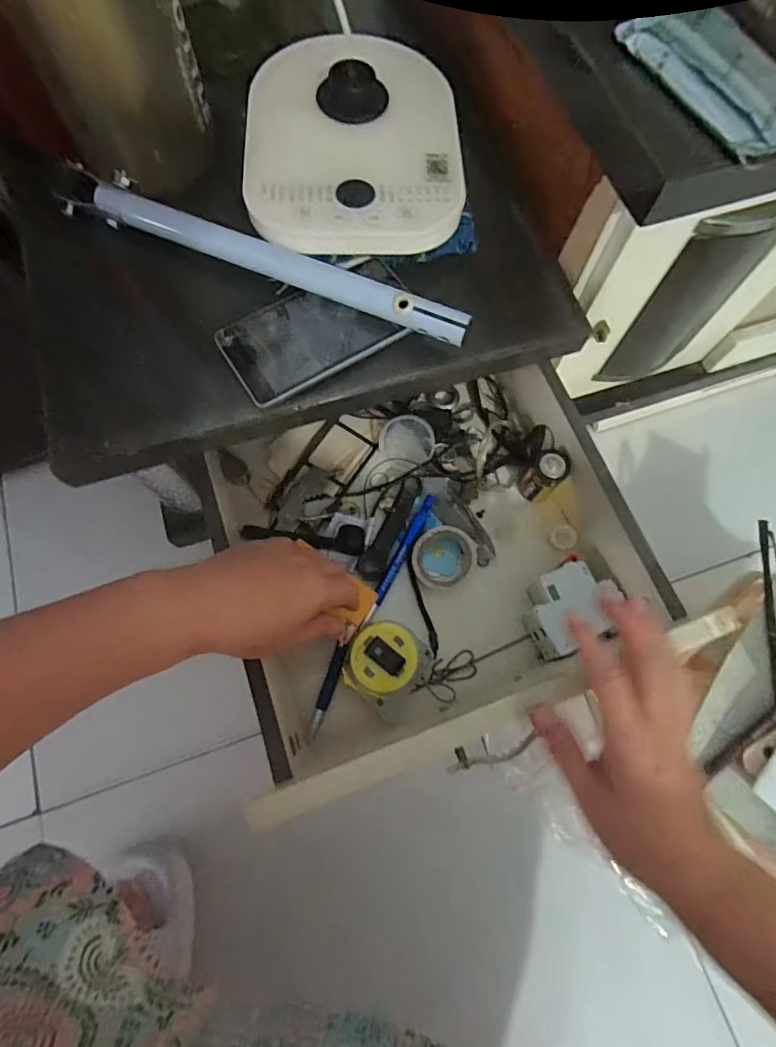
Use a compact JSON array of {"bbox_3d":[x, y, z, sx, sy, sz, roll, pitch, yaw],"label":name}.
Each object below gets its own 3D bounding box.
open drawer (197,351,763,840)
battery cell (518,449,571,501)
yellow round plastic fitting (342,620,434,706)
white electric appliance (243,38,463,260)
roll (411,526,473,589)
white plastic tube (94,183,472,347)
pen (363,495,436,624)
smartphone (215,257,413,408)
[{"bbox_3d":[0.033,0.027,0.422,0.357,0.094,0.327,-19,74,-6],"label":"open drawer"},{"bbox_3d":[0.144,-0.044,0.443,0.032,0.057,0.028,-43,78,-12],"label":"battery cell"},{"bbox_3d":[0.000,0.117,0.404,0.067,0.021,0.062,0,73,0],"label":"yellow round plastic fitting"},{"bbox_3d":[-0.026,-0.302,0.376,0.161,0.038,0.220,-3,73,-1],"label":"white electric appliance"},{"bbox_3d":[0.049,0.031,0.436,0.053,0.021,0.052,9,73,3],"label":"roll"},{"bbox_3d":[-0.077,-0.186,0.347,0.284,0.024,0.024,22,74,7],"label":"white plastic tube"},{"bbox_3d":[0.011,0.031,0.443,0.011,0.007,0.130,26,75,7],"label":"pen"},{"bbox_3d":[-0.049,-0.143,0.348,0.138,0.007,0.076,-30,75,-9],"label":"smartphone"}]

